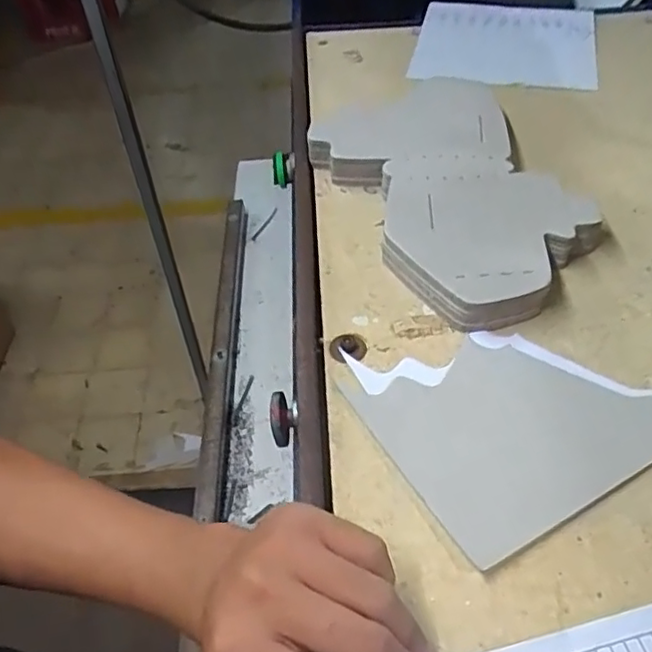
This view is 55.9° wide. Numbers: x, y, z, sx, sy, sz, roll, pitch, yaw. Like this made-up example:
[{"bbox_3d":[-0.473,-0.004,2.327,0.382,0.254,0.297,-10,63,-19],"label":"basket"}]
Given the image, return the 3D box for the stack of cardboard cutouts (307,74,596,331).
[{"bbox_3d":[0.102,-0.106,0.469,0.159,0.034,0.248,-18,48,-13],"label":"stack of cardboard cutouts"}]

